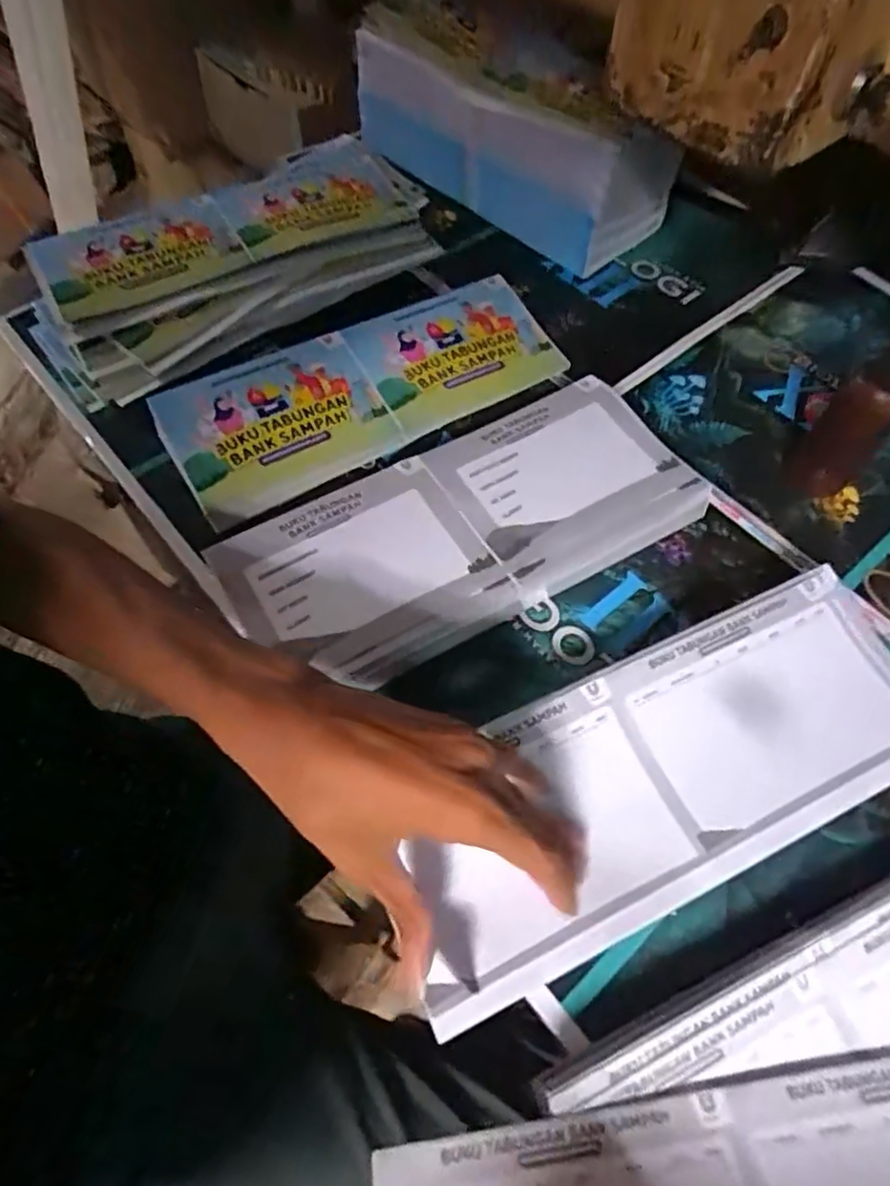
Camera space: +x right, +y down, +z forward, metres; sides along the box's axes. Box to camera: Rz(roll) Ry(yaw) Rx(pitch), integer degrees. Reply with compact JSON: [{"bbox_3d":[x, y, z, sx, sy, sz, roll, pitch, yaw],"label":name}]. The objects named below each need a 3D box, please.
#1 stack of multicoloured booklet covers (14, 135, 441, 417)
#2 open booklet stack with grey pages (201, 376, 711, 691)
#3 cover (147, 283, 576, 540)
[{"bbox_3d":[-0.173,-0.284,0.558,0.345,0.046,0.168,-34,67,-21],"label":"stack of multicoloured booklet covers"},{"bbox_3d":[0.015,-0.044,0.426,0.301,0.023,0.131,-26,64,-18],"label":"open booklet stack with grey pages"},{"bbox_3d":[-0.060,-0.159,0.503,0.300,0.026,0.122,-28,65,-19],"label":"cover"}]

